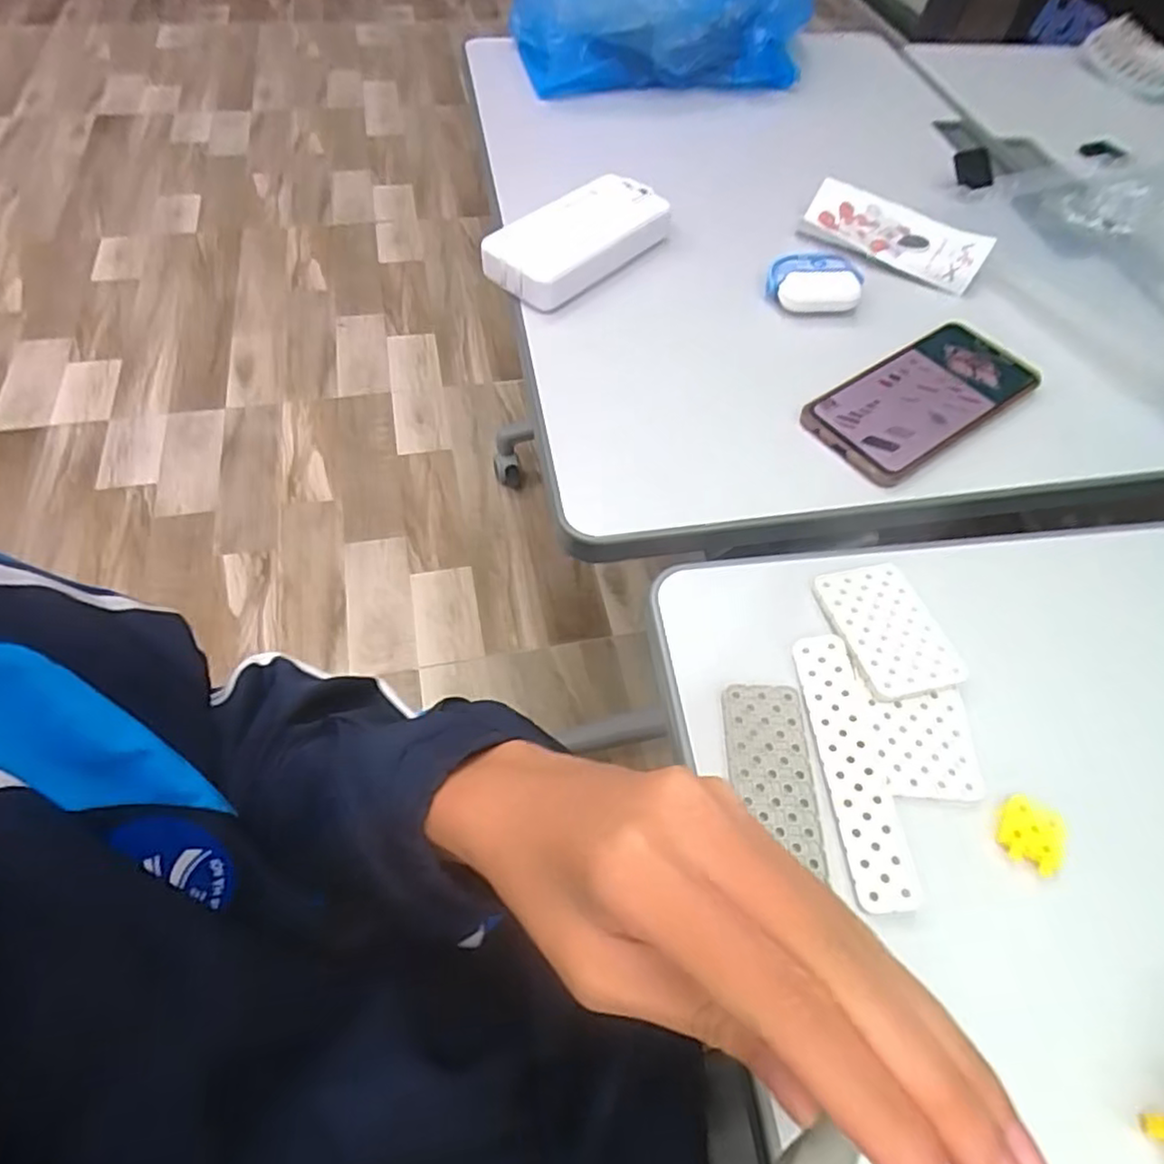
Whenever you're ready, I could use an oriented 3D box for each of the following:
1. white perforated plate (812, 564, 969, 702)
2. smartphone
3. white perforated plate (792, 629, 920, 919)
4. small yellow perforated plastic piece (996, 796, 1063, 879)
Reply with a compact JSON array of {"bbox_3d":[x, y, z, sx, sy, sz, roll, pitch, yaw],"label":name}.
[{"bbox_3d":[0.156,0.023,0.346,0.051,0.007,0.074,-10,58,-10],"label":"white perforated plate"},{"bbox_3d":[0.220,-0.120,0.436,0.155,0.009,0.072,-29,64,-21],"label":"smartphone"},{"bbox_3d":[0.124,0.082,0.309,0.027,0.005,0.123,-2,57,-5],"label":"white perforated plate"},{"bbox_3d":[0.197,0.110,0.297,0.026,0.004,0.029,27,59,13],"label":"small yellow perforated plastic piece"}]

